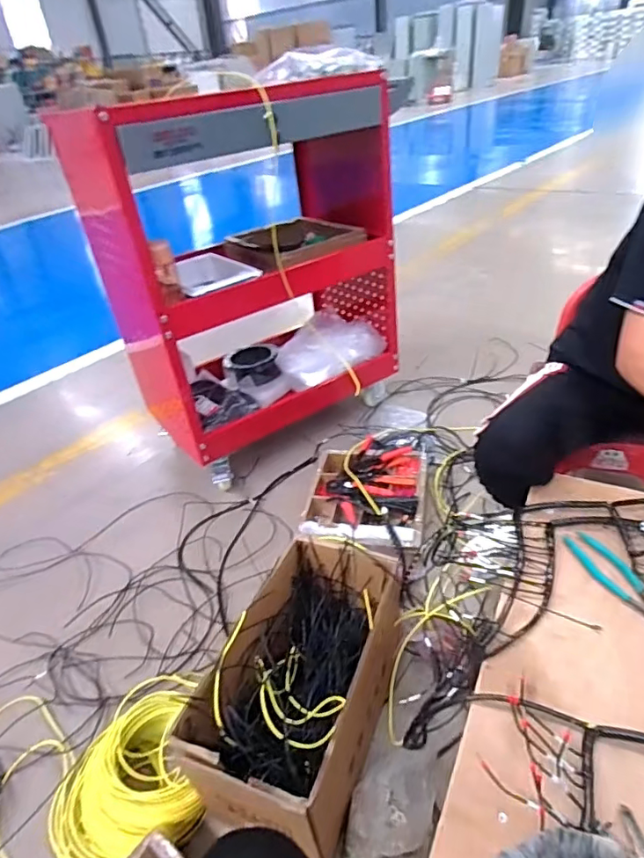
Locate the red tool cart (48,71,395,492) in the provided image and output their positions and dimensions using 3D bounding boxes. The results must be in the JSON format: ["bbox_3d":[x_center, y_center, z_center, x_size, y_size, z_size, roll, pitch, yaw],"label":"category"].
[{"bbox_3d":[-0.162,-0.440,1.455,0.747,0.827,0.419,-31,41,-29],"label":"red tool cart"}]

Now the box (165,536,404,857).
[{"bbox_3d":[-0.021,0.404,0.848,0.217,0.196,0.405,11,39,24],"label":"box"}]

